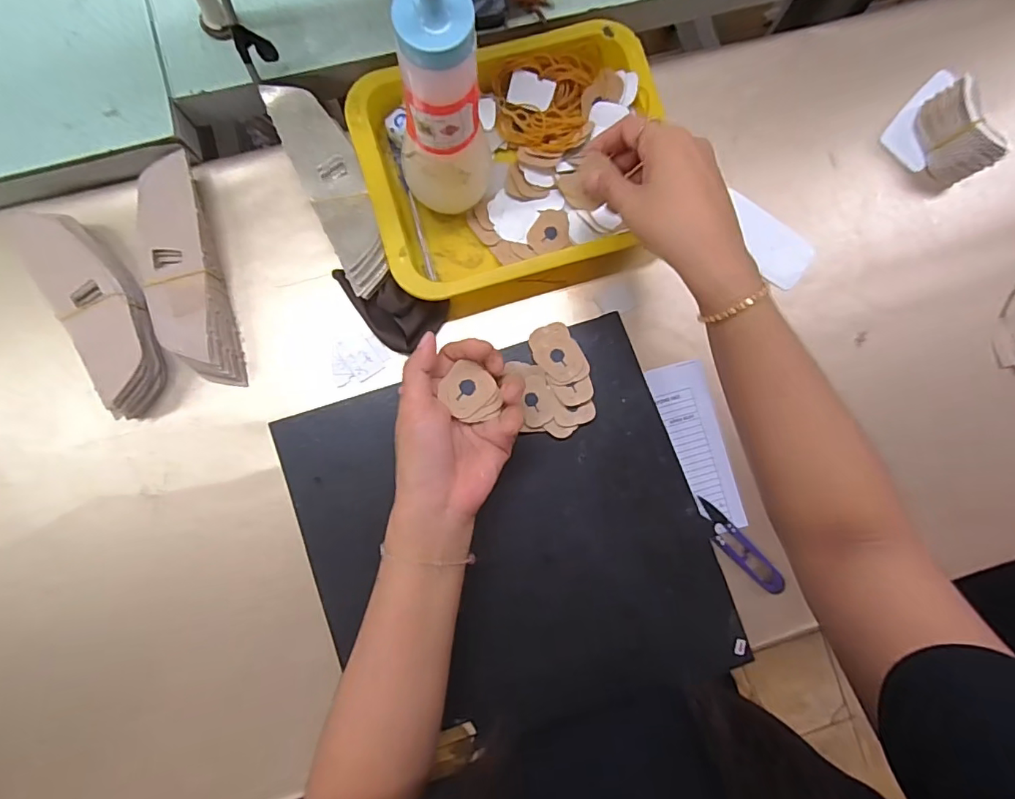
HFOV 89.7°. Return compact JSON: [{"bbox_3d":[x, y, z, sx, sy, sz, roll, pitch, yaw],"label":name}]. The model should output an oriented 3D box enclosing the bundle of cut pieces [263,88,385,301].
[{"bbox_3d":[-0.142,-0.177,0.428,0.048,0.035,0.183,-26,89,-5],"label":"bundle of cut pieces"}]

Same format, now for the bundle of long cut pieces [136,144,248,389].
[{"bbox_3d":[-0.261,-0.099,0.414,0.049,0.037,0.180,-14,88,-4],"label":"bundle of long cut pieces"}]

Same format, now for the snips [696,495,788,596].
[{"bbox_3d":[0.198,0.126,0.437,0.021,0.014,0.097,-45,90,-5],"label":"snips"}]

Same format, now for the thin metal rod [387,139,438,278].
[{"bbox_3d":[-0.082,-0.163,0.445,0.007,0.005,0.124,-17,88,-5],"label":"thin metal rod"}]

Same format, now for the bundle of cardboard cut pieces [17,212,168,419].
[{"bbox_3d":[-0.322,-0.072,0.403,0.055,0.023,0.168,-26,89,-5],"label":"bundle of cardboard cut pieces"}]

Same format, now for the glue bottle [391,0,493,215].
[{"bbox_3d":[-0.044,-0.189,0.347,0.067,0.185,0.057,4,86,-3],"label":"glue bottle"}]

